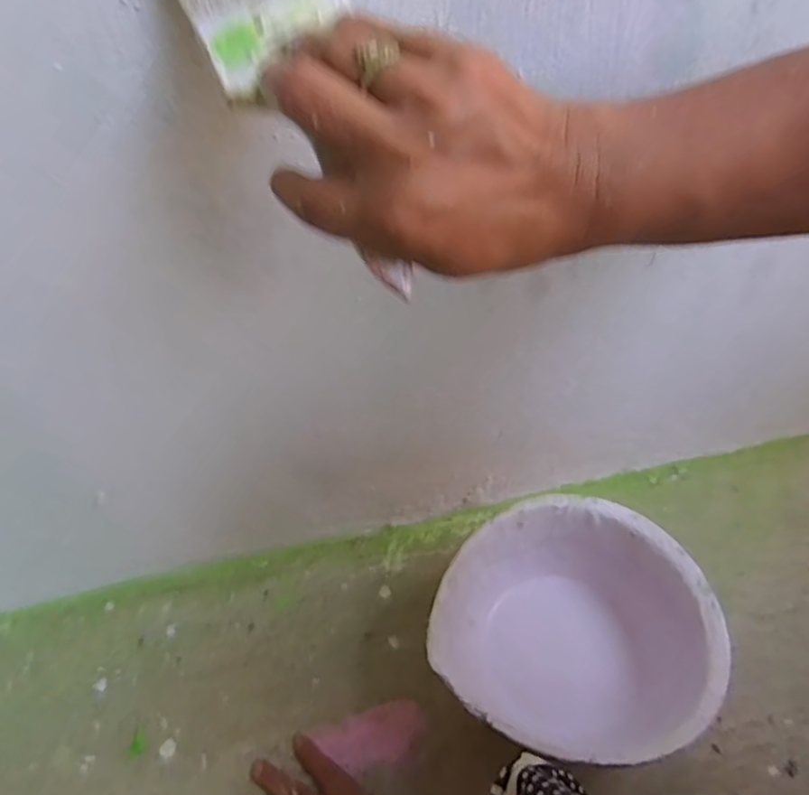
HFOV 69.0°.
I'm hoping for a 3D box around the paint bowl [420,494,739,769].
[{"bbox_3d":[0.146,0.212,0.542,0.236,0.131,0.205,-1,50,2],"label":"paint bowl"}]

